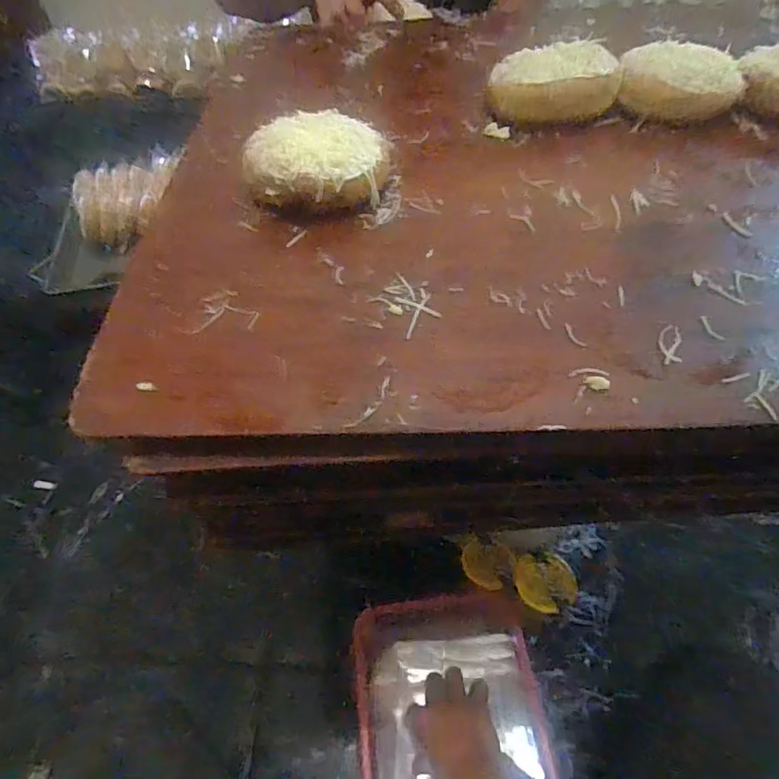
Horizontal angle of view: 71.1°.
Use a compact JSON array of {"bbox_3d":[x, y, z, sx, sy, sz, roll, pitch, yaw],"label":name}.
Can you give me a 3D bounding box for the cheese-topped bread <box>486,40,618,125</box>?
[{"bbox_3d":[0.134,-0.248,0.443,0.102,0.035,0.065,-8,51,-3],"label":"cheese-topped bread"}]

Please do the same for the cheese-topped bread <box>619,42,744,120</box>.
[{"bbox_3d":[0.234,-0.248,0.439,0.089,0.032,0.064,26,57,21],"label":"cheese-topped bread"}]

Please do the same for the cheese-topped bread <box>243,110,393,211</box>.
[{"bbox_3d":[-0.049,-0.161,0.380,0.095,0.035,0.096,7,52,8],"label":"cheese-topped bread"}]

